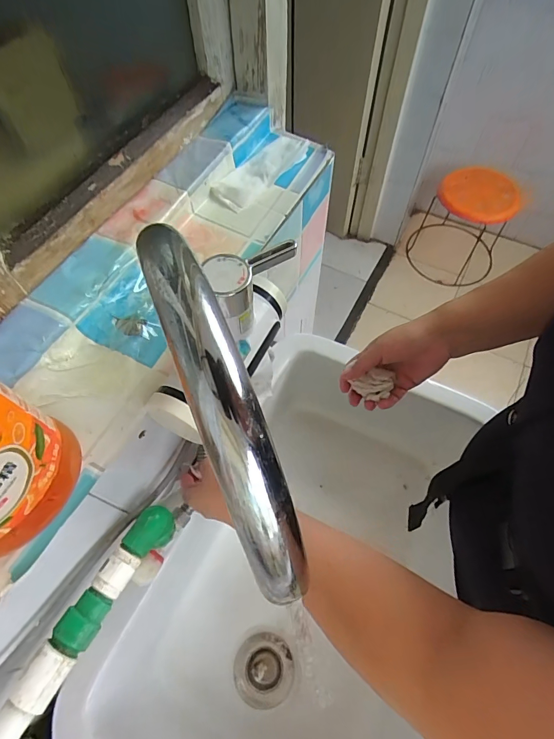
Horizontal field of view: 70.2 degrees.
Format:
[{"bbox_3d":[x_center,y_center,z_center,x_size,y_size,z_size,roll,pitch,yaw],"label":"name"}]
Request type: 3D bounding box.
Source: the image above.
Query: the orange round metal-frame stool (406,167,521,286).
[{"bbox_3d":[0.716,-0.563,1.522,0.323,0.341,0.337,0,61,0],"label":"orange round metal-frame stool"}]

